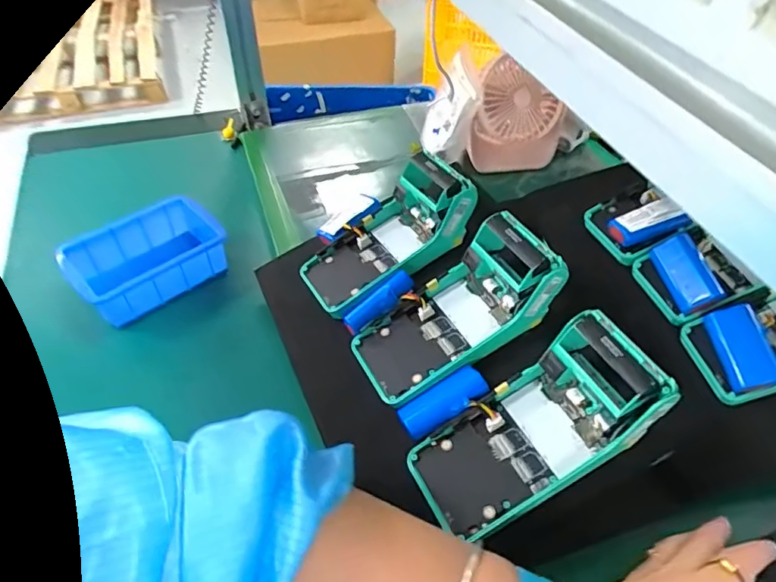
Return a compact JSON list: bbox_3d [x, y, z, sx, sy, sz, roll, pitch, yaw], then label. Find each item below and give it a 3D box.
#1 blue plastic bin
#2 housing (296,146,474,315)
[{"bbox_3d":[-0.247,-0.039,0.534,0.102,0.066,0.150,39,58,24],"label":"blue plastic bin"},{"bbox_3d":[-0.002,-0.050,0.466,0.152,0.095,0.079,-28,58,-24],"label":"housing"}]

